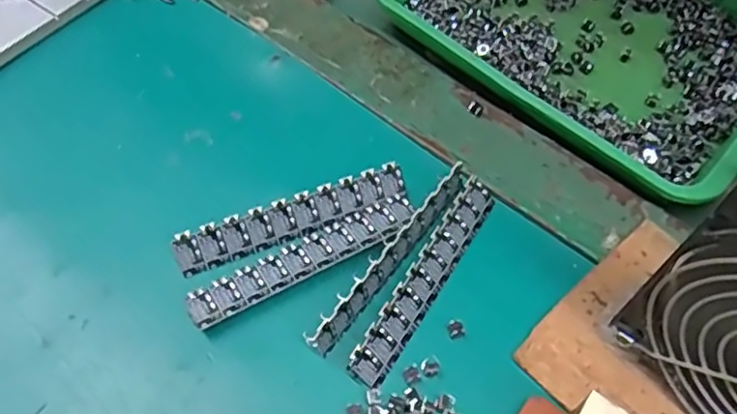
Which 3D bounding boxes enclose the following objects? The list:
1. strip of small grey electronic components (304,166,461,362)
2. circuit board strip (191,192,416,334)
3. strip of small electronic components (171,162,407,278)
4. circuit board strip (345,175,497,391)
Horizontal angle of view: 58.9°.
[{"bbox_3d":[0.011,0.020,0.285,0.008,0.013,0.108,34,62,18],"label":"strip of small grey electronic components"},{"bbox_3d":[-0.027,0.021,0.288,0.107,0.005,0.021,-25,62,-17],"label":"circuit board strip"},{"bbox_3d":[-0.034,0.003,0.297,0.107,0.010,0.014,-20,60,-15],"label":"strip of small electronic components"},{"bbox_3d":[0.026,0.029,0.285,0.015,0.011,0.110,29,61,15],"label":"circuit board strip"}]

